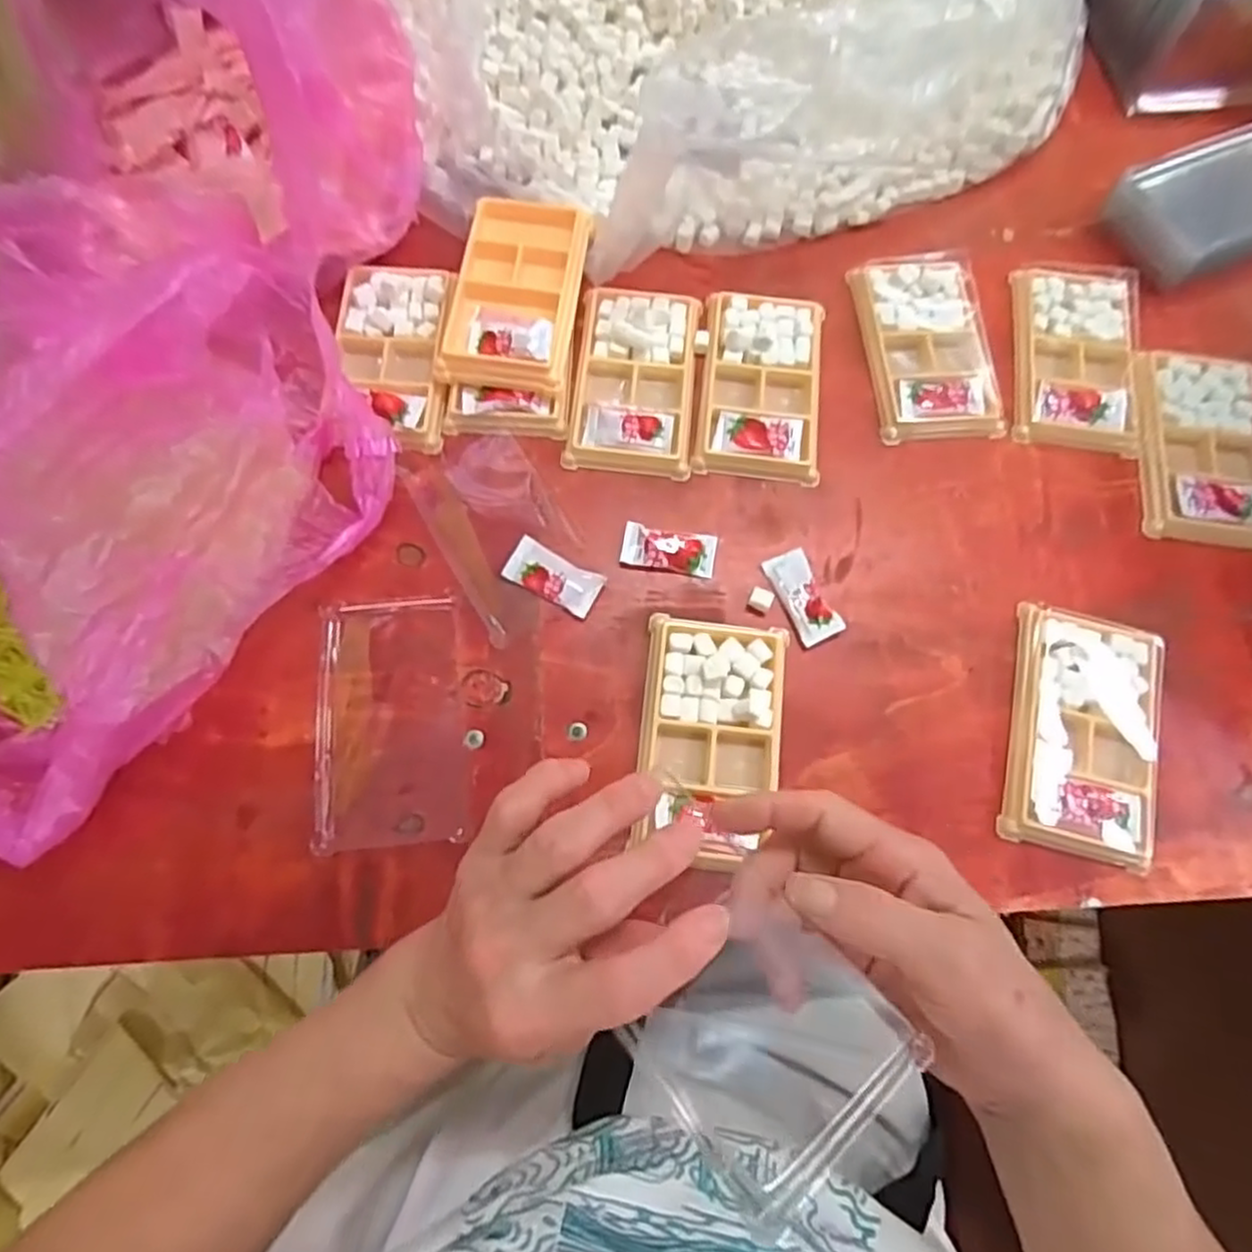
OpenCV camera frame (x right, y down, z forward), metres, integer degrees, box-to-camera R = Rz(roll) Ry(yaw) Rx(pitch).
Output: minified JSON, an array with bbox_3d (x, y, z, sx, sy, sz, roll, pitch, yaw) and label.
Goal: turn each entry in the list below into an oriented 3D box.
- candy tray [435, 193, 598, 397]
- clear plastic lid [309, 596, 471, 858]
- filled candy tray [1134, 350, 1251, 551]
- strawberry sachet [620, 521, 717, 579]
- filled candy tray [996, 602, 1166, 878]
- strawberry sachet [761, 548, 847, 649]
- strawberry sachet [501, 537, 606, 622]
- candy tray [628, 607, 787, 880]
[{"bbox_3d":[-0.071,-0.220,0.472,0.078,0.027,0.136,9,72,2],"label":"candy tray"},{"bbox_3d":[-0.131,0.051,0.402,0.078,0.015,0.138,-5,72,-3],"label":"clear plastic lid"},{"bbox_3d":[0.372,-0.116,0.464,0.078,0.012,0.132,5,72,1],"label":"filled candy tray"},{"bbox_3d":[0.027,-0.047,0.439,0.056,0.008,0.025,9,72,2],"label":"strawberry sachet"},{"bbox_3d":[0.259,0.060,0.406,0.076,0.014,0.136,14,72,3],"label":"filled candy tray"},{"bbox_3d":[0.106,-0.018,0.431,0.026,0.010,0.058,-22,74,-8],"label":"strawberry sachet"},{"bbox_3d":[-0.043,-0.029,0.431,0.057,0.005,0.028,28,74,8],"label":"strawberry sachet"},{"bbox_3d":[0.048,0.063,0.402,0.077,0.020,0.134,8,72,1],"label":"candy tray"}]

